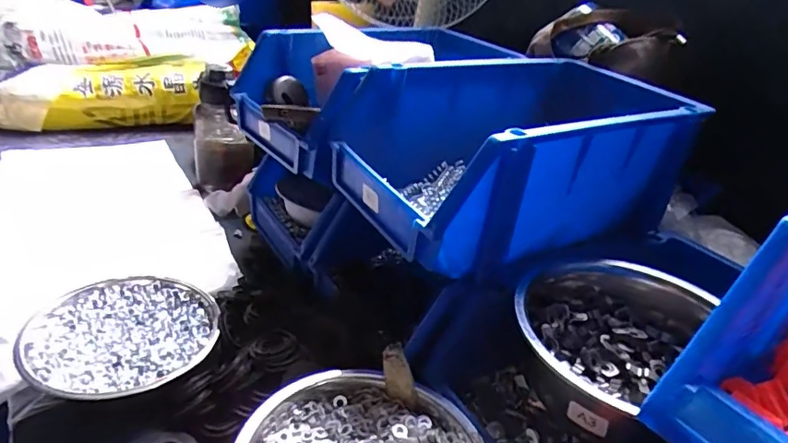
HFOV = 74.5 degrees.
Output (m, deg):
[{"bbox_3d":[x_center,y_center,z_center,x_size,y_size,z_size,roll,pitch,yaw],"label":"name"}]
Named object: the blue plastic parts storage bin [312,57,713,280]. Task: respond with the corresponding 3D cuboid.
[{"bbox_3d":[0.120,-0.078,0.557,0.345,0.135,0.228,-11,33,-31],"label":"blue plastic parts storage bin"}]

